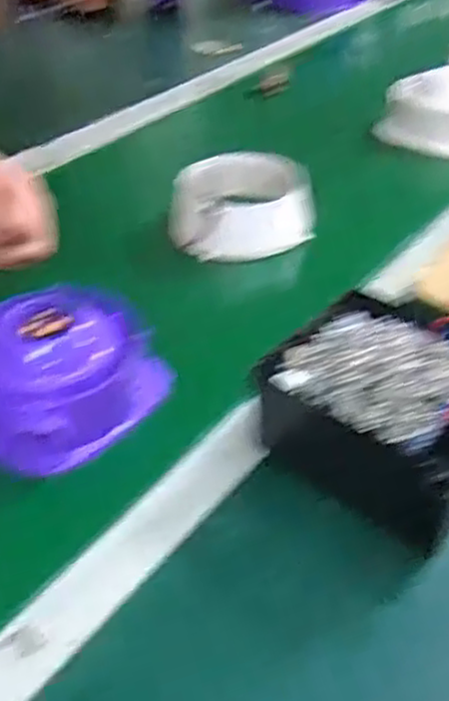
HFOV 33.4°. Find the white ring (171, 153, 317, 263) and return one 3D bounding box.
[{"bbox_3d":[0.017,-0.136,0.716,0.134,0.066,0.081,-6,41,-5],"label":"white ring"}]

